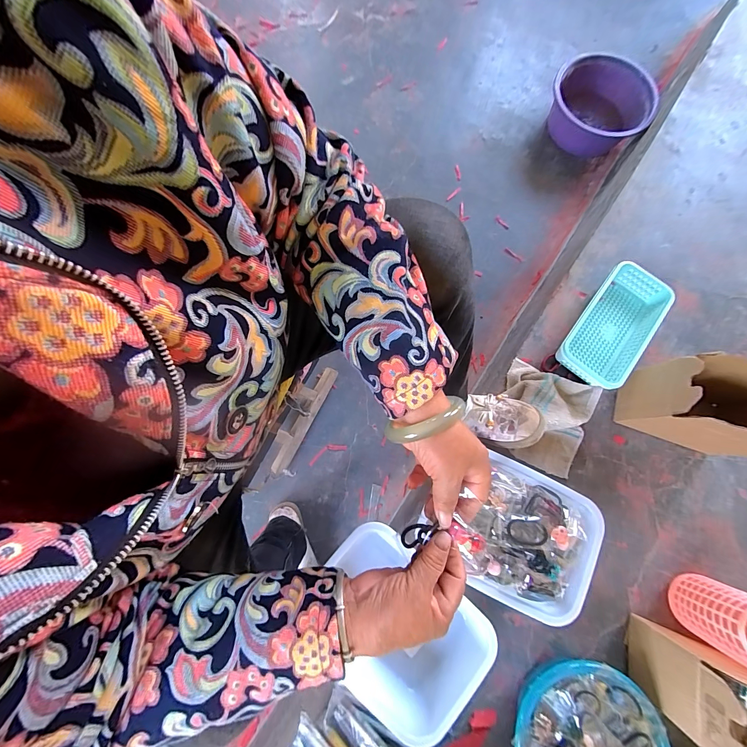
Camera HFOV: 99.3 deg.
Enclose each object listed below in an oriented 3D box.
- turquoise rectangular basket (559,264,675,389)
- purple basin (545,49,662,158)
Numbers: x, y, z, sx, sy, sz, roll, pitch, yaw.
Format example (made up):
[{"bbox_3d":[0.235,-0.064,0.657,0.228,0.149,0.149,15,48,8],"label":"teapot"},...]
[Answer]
[{"bbox_3d":[0.493,-0.095,0.648,0.142,0.061,0.263,37,81,5],"label":"turquoise rectangular basket"},{"bbox_3d":[0.635,-0.758,0.906,0.212,0.124,0.268,-38,83,-7],"label":"purple basin"}]

